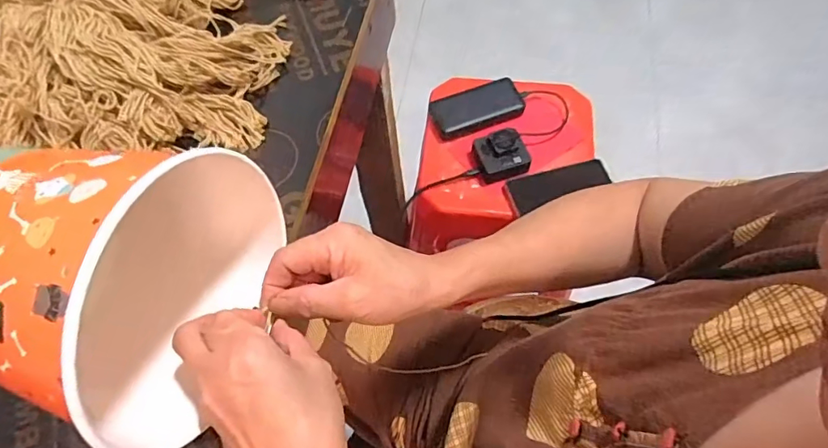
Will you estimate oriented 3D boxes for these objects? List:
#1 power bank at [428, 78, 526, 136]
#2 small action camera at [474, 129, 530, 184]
[{"bbox_3d":[0.108,-0.200,0.829,0.153,0.018,0.079,-21,64,-8],"label":"power bank"},{"bbox_3d":[0.140,-0.112,0.790,0.081,0.036,0.076,-12,63,-3],"label":"small action camera"}]

